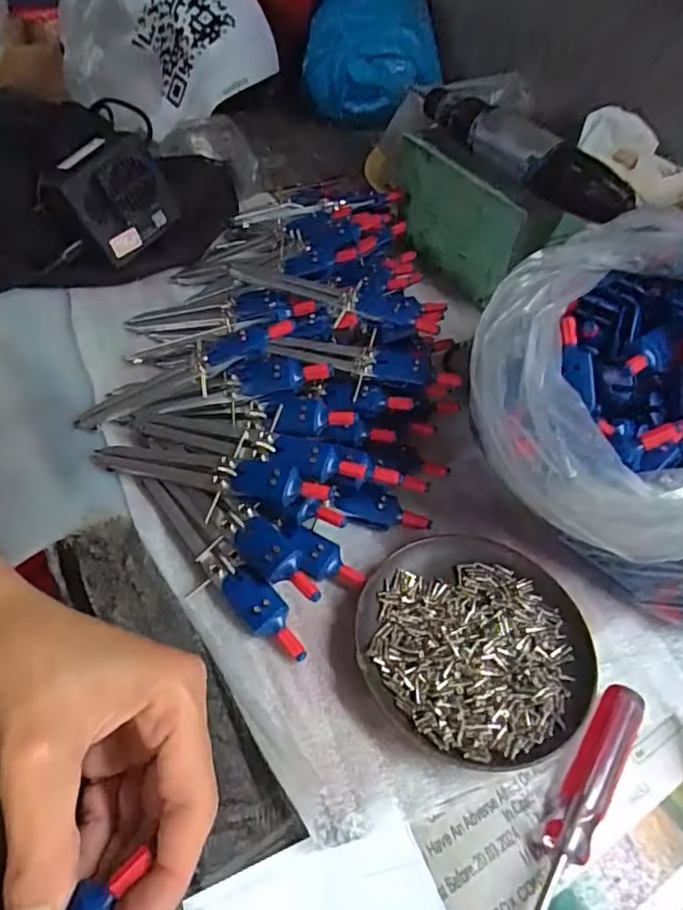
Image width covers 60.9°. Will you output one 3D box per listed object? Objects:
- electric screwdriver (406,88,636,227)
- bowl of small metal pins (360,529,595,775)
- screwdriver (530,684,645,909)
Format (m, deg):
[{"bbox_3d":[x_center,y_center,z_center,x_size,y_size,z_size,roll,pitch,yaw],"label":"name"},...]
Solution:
[{"bbox_3d":[0.128,-0.245,0.452,0.034,0.034,0.233,-23,55,-24],"label":"electric screwdriver"},{"bbox_3d":[0.069,0.096,0.299,0.117,0.017,0.113,3,49,-4],"label":"bowl of small metal pins"},{"bbox_3d":[0.087,0.170,0.237,0.019,0.014,0.176,32,53,20],"label":"screwdriver"}]

